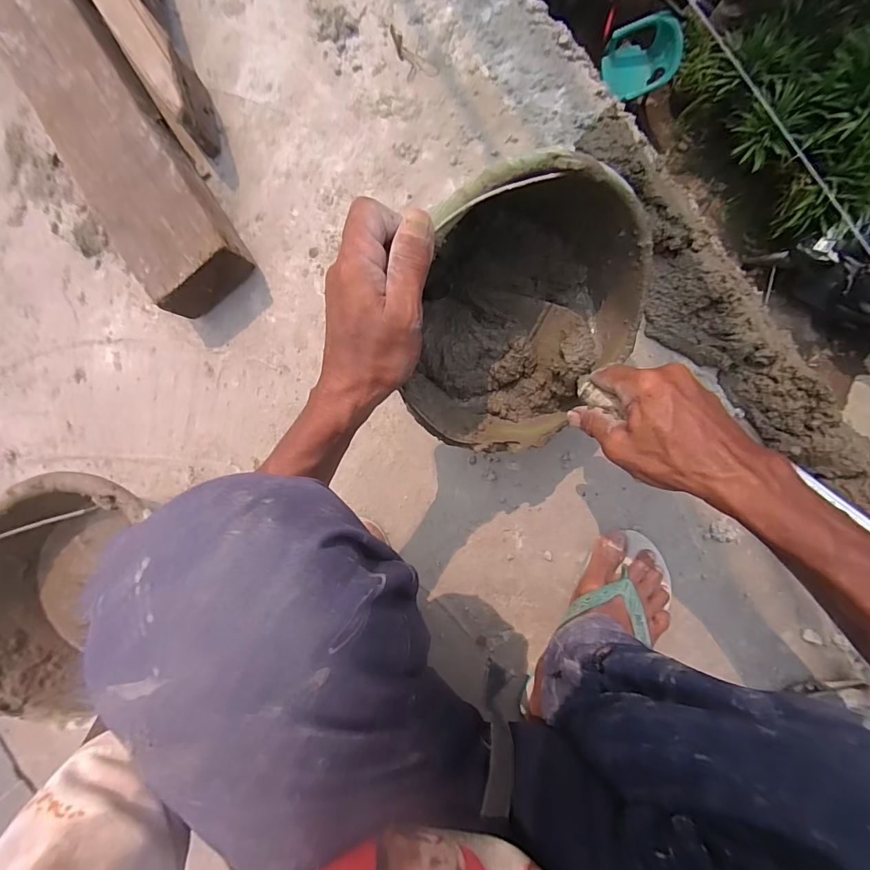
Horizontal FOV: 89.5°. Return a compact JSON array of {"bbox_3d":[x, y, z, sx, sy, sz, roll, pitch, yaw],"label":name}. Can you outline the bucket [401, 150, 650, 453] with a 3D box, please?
[{"bbox_3d":[0.082,-0.104,0.406,0.220,0.191,0.242,4,96,-10],"label":"bucket"}]

